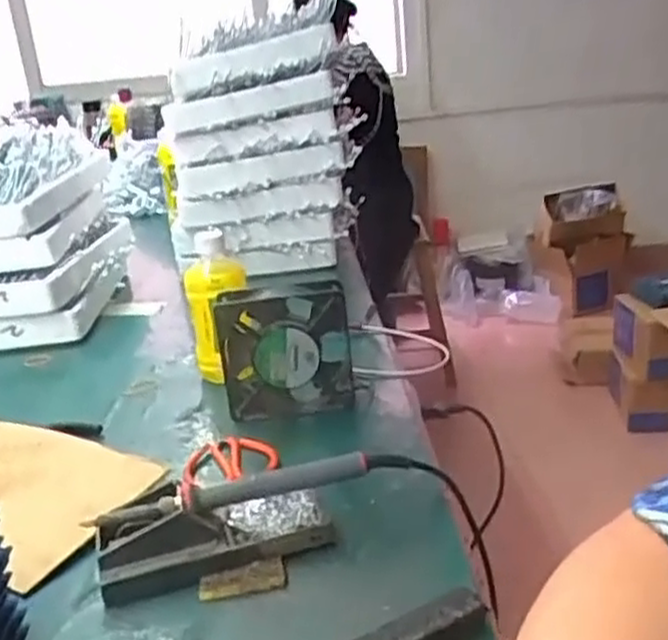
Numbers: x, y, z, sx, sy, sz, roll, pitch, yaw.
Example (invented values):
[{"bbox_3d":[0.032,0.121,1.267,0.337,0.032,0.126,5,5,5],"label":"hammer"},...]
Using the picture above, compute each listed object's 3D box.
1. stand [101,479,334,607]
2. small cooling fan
[{"bbox_3d":[-0.084,0.147,0.553,0.161,0.046,0.064,-12,21,-14],"label":"stand"},{"bbox_3d":[-0.047,0.035,0.750,0.127,0.130,0.046,-4,20,7],"label":"small cooling fan"}]

